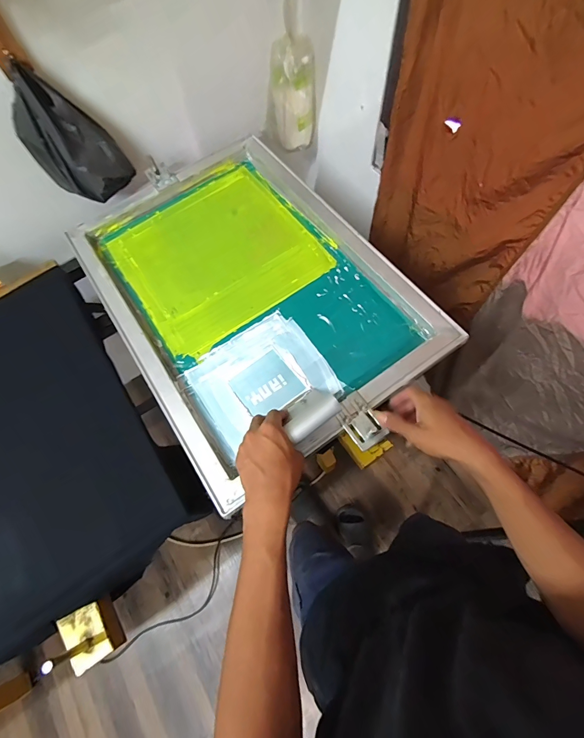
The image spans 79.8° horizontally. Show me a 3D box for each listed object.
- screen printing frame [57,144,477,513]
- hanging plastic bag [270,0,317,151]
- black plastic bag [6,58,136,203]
[{"bbox_3d":[-0.090,-0.162,0.650,0.462,0.053,0.645,-34,71,-10],"label":"screen printing frame"},{"bbox_3d":[0.004,-0.708,0.841,0.083,0.327,0.085,-40,72,-12],"label":"hanging plastic bag"},{"bbox_3d":[-0.427,-0.442,0.677,0.112,0.202,0.123,28,73,13],"label":"black plastic bag"}]

